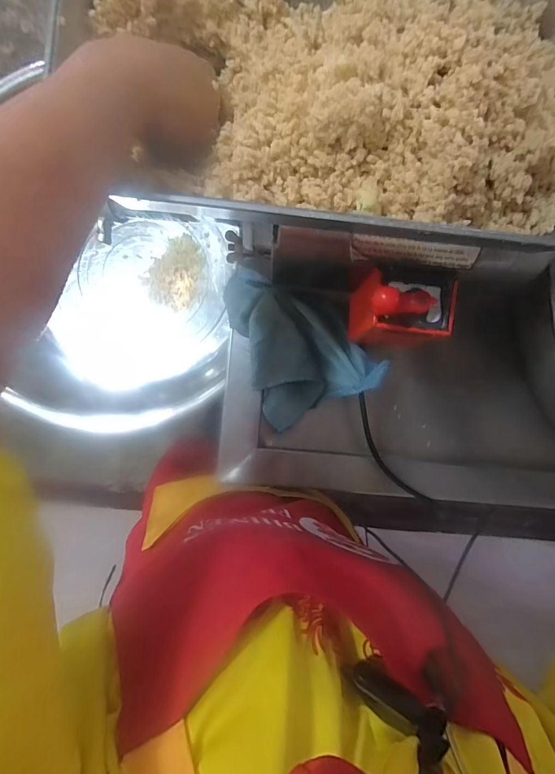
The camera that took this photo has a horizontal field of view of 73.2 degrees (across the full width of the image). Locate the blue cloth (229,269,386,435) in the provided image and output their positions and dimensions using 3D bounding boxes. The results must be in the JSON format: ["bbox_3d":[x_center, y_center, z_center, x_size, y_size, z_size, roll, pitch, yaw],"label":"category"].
[{"bbox_3d":[0.018,-0.065,0.473,0.152,0.054,0.206,-28,94,-2],"label":"blue cloth"}]

